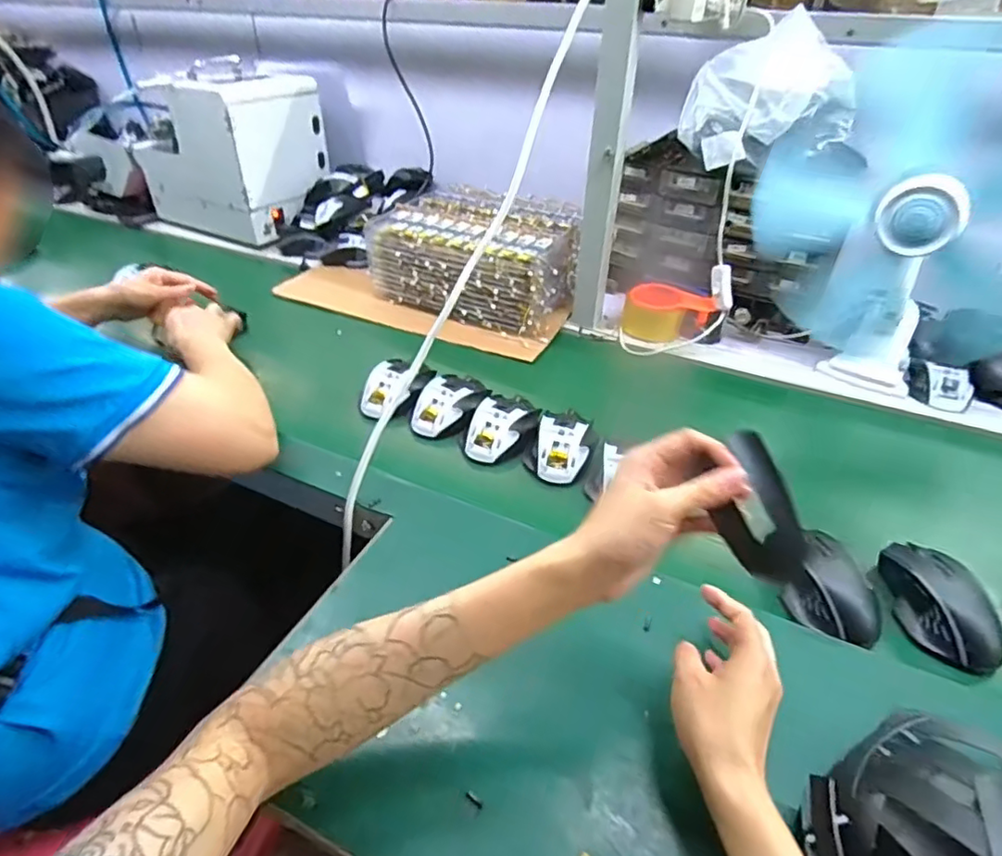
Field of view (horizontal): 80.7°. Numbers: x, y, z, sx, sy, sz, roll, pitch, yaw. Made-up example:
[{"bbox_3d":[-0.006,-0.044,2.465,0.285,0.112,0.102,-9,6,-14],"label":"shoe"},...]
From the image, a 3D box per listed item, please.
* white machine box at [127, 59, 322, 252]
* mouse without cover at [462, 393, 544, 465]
[{"bbox_3d":[-0.542,-0.549,1.175,0.323,0.251,0.211,18,41,22],"label":"white machine box"},{"bbox_3d":[0.002,-0.002,0.686,0.070,0.035,0.097,17,41,21],"label":"mouse without cover"}]

